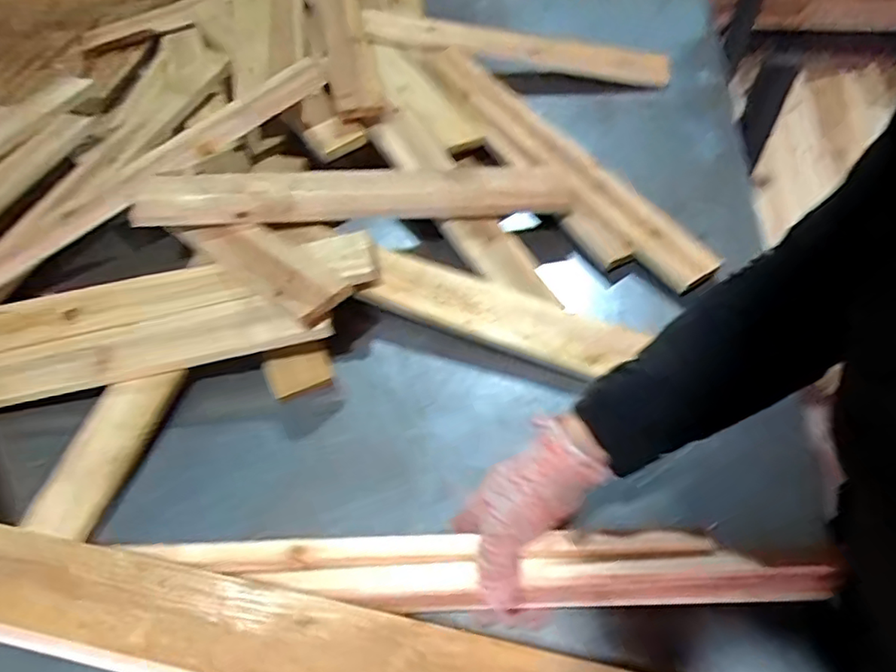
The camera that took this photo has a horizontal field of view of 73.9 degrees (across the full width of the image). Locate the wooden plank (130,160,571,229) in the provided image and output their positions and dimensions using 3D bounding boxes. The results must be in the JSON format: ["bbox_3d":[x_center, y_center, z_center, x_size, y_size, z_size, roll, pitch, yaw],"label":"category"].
[{"bbox_3d":[-0.104,-0.163,0.675,0.478,0.023,0.069,-3,70,-5],"label":"wooden plank"}]

